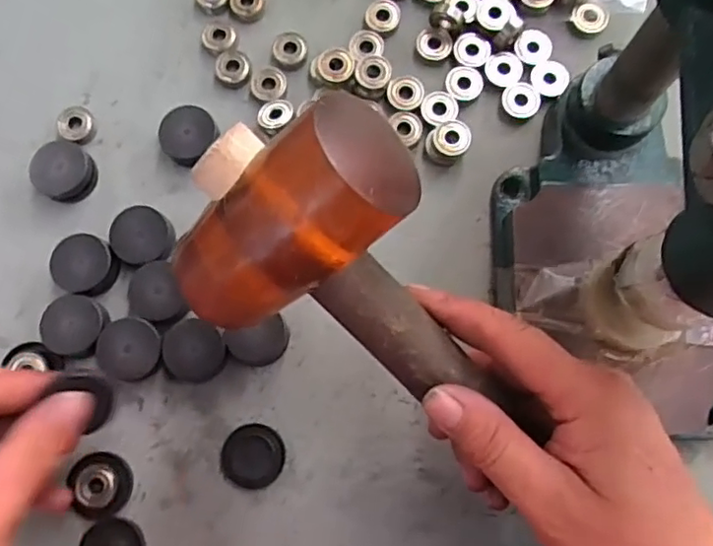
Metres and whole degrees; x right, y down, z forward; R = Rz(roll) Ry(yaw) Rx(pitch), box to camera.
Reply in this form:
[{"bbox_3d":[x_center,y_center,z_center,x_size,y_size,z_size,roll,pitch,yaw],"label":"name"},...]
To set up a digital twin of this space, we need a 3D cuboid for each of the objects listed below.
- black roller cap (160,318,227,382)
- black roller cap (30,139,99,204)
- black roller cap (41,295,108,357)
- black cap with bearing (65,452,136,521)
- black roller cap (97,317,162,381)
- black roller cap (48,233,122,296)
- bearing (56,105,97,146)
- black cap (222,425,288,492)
[{"bbox_3d":[-0.087,0.042,0.331,0.033,0.016,0.032,0,80,0],"label":"black roller cap"},{"bbox_3d":[-0.168,-0.058,0.352,0.034,0.012,0.033,0,80,0],"label":"black roller cap"},{"bbox_3d":[-0.152,0.029,0.334,0.031,0.014,0.033,0,80,0],"label":"black roller cap"},{"bbox_3d":[-0.134,0.110,0.321,0.029,0.011,0.033,-26,81,-4],"label":"black cap with bearing"},{"bbox_3d":[-0.121,0.041,0.330,0.032,0.014,0.032,0,80,0],"label":"black roller cap"},{"bbox_3d":[-0.150,-0.004,0.340,0.032,0.014,0.032,0,80,0],"label":"black roller cap"},{"bbox_3d":[-0.164,-0.087,0.359,0.022,0.011,0.021,0,80,0],"label":"bearing"},{"bbox_3d":[-0.055,0.097,0.325,0.032,0.005,0.032,0,80,0],"label":"black cap"}]

